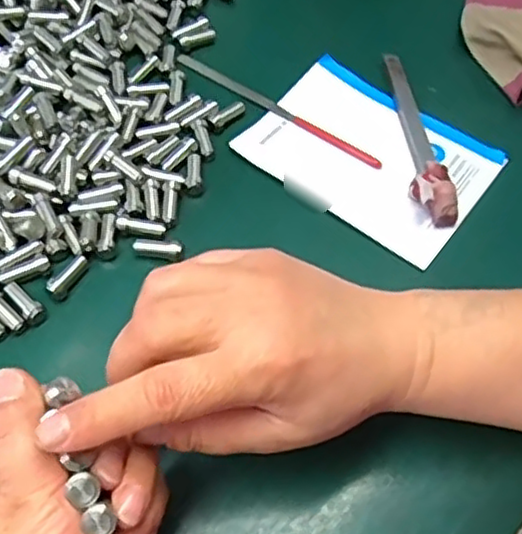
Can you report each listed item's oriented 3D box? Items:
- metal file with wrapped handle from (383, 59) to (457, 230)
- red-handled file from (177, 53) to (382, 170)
[{"bbox_3d":[0.095,-0.084,0.420,0.021,0.017,0.134,-2,58,-5],"label":"metal file with wrapped handle"},{"bbox_3d":[0.009,-0.103,0.442,0.159,0.009,0.009,33,62,16],"label":"red-handled file"}]

